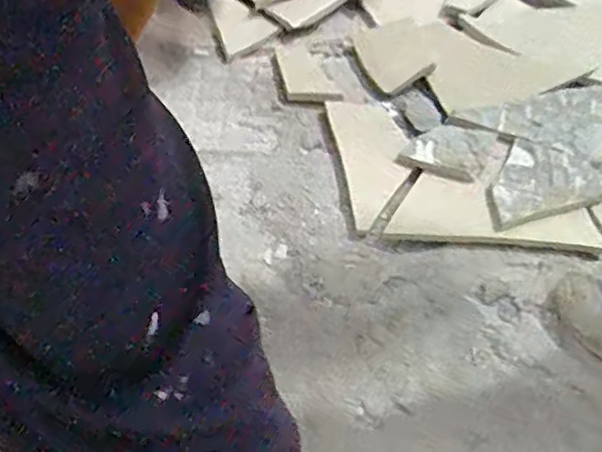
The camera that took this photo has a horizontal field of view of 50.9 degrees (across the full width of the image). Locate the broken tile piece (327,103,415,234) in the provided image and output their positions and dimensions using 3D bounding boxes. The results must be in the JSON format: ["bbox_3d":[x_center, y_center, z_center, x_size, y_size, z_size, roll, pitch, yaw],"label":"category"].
[{"bbox_3d":[0.072,-0.064,0.601,0.069,0.014,0.143,-7,54,-8],"label":"broken tile piece"}]

